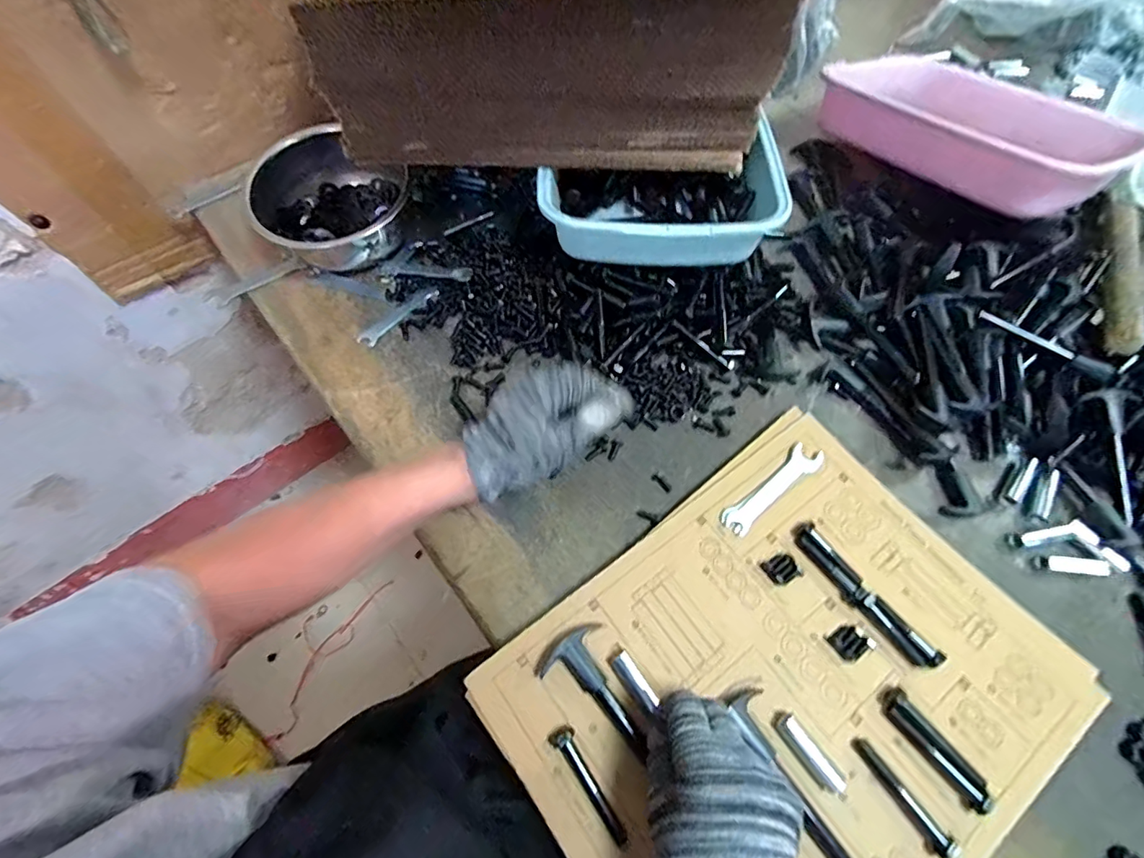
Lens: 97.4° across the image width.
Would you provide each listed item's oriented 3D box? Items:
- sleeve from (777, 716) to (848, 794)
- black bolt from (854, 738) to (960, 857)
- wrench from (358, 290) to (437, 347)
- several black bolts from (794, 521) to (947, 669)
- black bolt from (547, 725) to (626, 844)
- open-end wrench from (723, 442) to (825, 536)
[{"bbox_3d":[0.168,0.230,0.353,0.016,0.010,0.054,-30,68,-15],"label":"sleeve"},{"bbox_3d":[0.227,0.252,0.343,0.012,0.009,0.079,-32,68,-15],"label":"black bolt"},{"bbox_3d":[-0.183,-0.120,0.531,0.094,0.008,0.020,-41,71,-19],"label":"wrench"},{"bbox_3d":[0.235,0.132,0.404,0.024,0.015,0.133,-35,69,-17],"label":"several black bolts"},{"bbox_3d":[0.012,0.241,0.339,0.016,0.013,0.077,-32,68,-15],"label":"black bolt"},{"bbox_3d":[0.177,0.051,0.439,0.113,0.004,0.025,-37,69,-17],"label":"open-end wrench"}]

